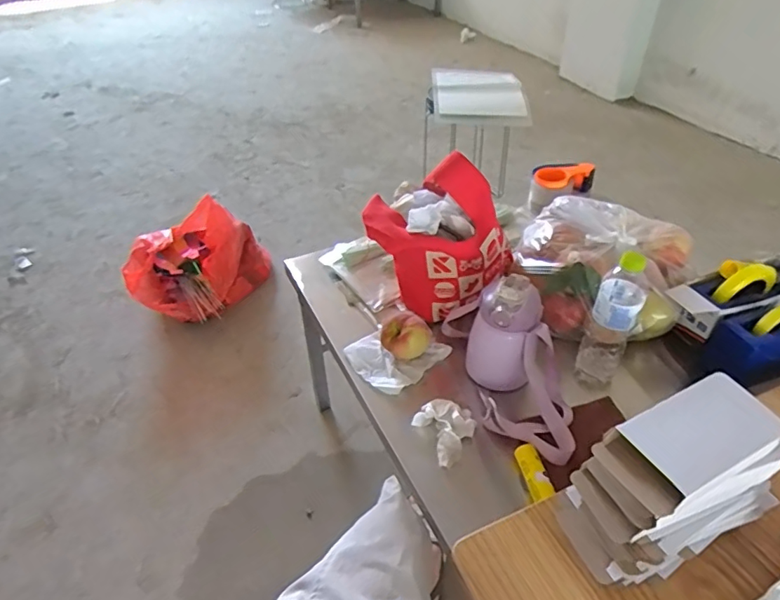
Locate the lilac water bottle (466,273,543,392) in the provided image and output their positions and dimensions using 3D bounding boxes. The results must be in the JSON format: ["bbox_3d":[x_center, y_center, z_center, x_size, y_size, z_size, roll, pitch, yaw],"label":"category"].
[{"bbox_3d":[0.178,0.051,0.817,0.111,0.178,0.084,6,41,9],"label":"lilac water bottle"}]

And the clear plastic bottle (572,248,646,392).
[{"bbox_3d":[0.340,0.033,0.818,0.064,0.248,0.073,17,44,20],"label":"clear plastic bottle"}]

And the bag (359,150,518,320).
[{"bbox_3d":[0.088,-0.111,0.929,0.254,0.226,0.158,0,41,1],"label":"bag"}]

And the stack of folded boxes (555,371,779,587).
[{"bbox_3d":[0.312,0.195,0.573,0.235,0.162,0.110,-13,42,-14],"label":"stack of folded boxes"}]

